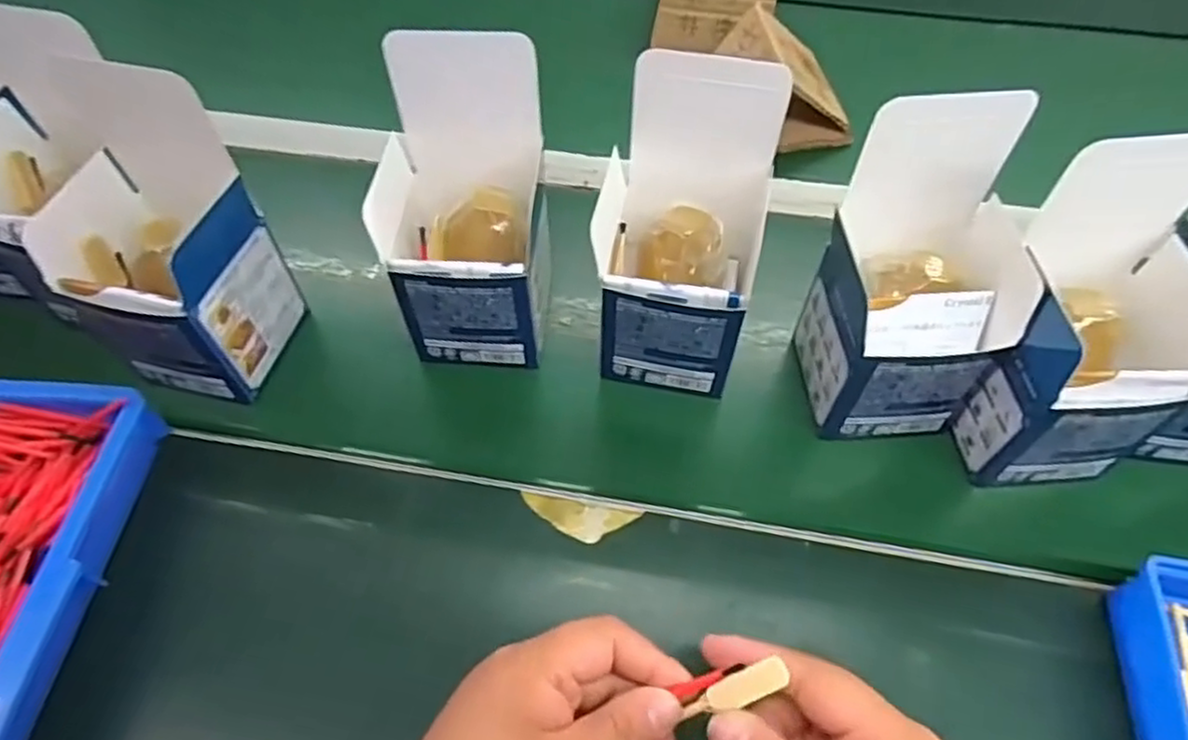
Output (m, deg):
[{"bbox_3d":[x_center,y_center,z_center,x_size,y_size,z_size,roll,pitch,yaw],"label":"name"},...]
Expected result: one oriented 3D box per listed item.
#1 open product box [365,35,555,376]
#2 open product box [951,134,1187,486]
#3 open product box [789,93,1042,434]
[{"bbox_3d":[-0.072,-0.089,0.418,0.093,0.168,0.094,2,57,2],"label":"open product box"},{"bbox_3d":[0.259,-0.018,0.376,0.091,0.159,0.094,-1,57,0],"label":"open product box"},{"bbox_3d":[0.175,-0.046,0.386,0.094,0.165,0.089,-3,57,-2],"label":"open product box"}]

